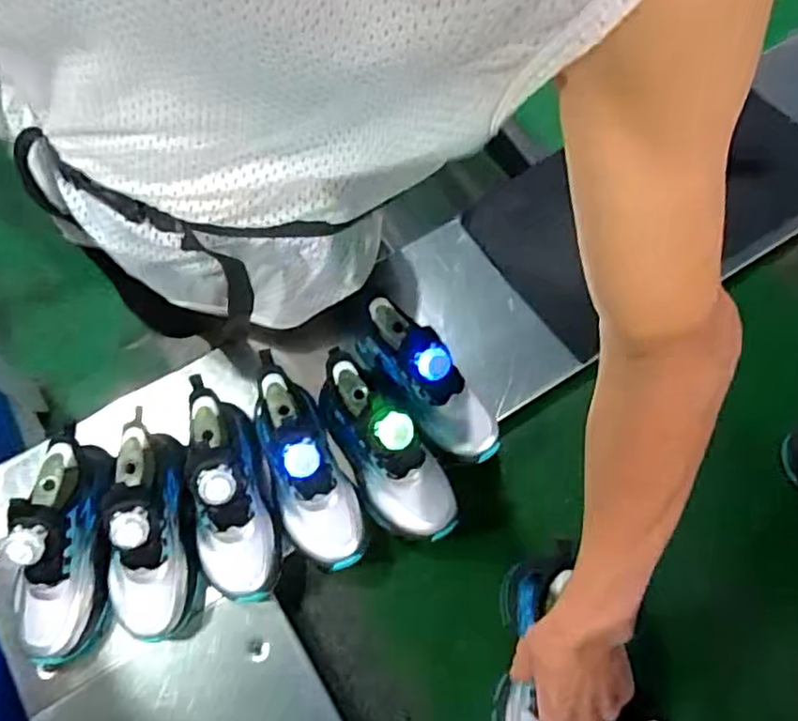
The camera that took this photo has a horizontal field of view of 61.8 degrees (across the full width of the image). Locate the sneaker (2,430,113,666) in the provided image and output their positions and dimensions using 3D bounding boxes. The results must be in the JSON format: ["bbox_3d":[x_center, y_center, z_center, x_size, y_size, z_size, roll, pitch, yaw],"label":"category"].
[{"bbox_3d":[-0.312,0.172,0.599,0.085,0.099,0.200,1,89,0],"label":"sneaker"}]

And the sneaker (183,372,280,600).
[{"bbox_3d":[-0.167,0.123,0.628,0.075,0.115,0.192,-12,69,-5],"label":"sneaker"}]

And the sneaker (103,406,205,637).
[{"bbox_3d":[-0.235,0.156,0.605,0.080,0.087,0.200,-5,91,-2],"label":"sneaker"}]

